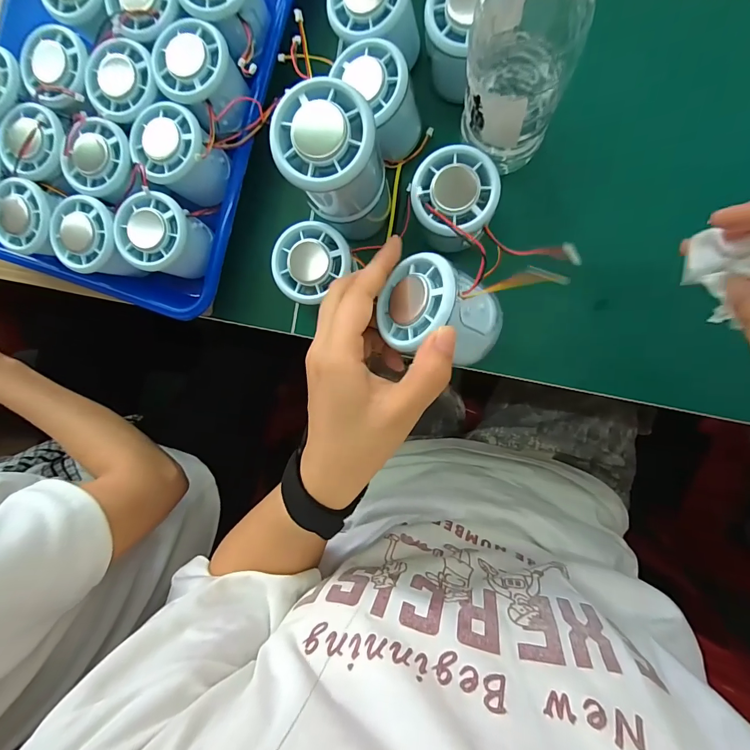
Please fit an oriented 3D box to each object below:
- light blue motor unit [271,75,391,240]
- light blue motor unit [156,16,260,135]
[{"bbox_3d":[-0.023,-0.128,0.233,0.053,0.064,0.060,-12,91,9],"label":"light blue motor unit"},{"bbox_3d":[-0.126,-0.219,0.289,0.055,0.042,0.063,-41,86,8],"label":"light blue motor unit"}]

